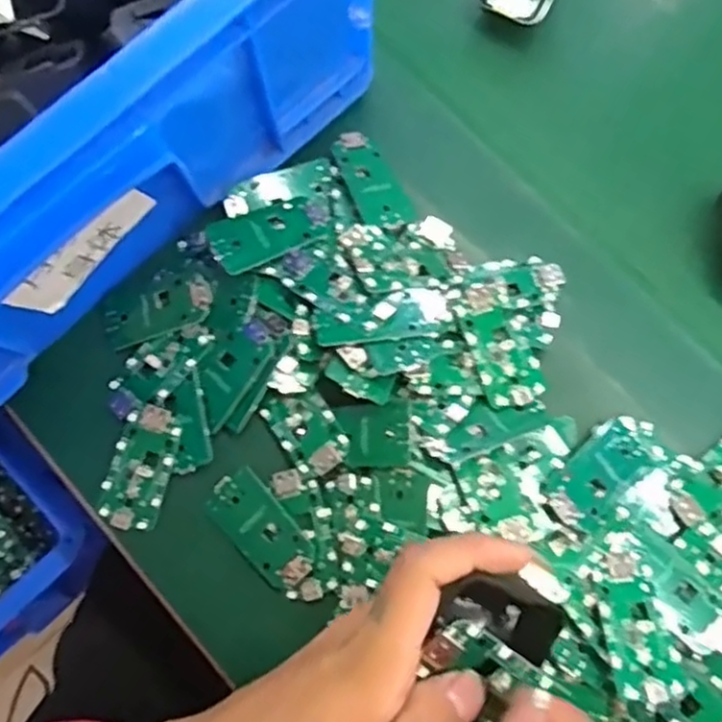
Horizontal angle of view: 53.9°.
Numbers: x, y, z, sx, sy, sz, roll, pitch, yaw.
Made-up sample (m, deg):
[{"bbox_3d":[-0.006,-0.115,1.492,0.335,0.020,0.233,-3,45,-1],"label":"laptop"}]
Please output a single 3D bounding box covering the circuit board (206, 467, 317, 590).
[{"bbox_3d":[-0.051,0.086,0.360,0.030,0.005,0.063,-40,80,-10],"label":"circuit board"}]

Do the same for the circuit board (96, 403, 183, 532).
[{"bbox_3d":[-0.114,0.056,0.371,0.031,0.004,0.064,19,88,6],"label":"circuit board"}]

